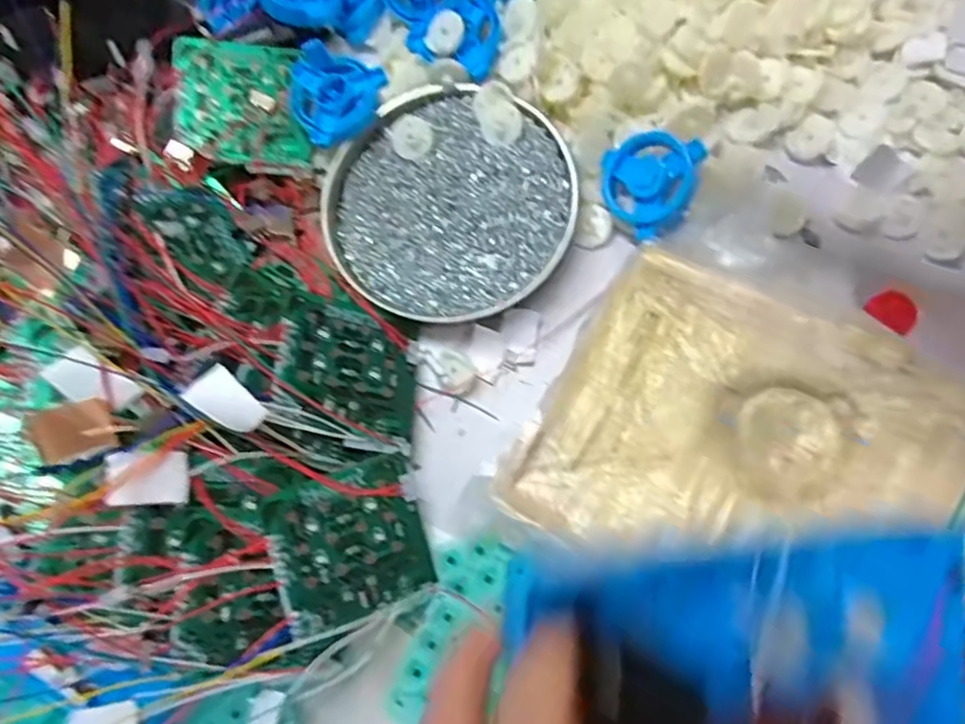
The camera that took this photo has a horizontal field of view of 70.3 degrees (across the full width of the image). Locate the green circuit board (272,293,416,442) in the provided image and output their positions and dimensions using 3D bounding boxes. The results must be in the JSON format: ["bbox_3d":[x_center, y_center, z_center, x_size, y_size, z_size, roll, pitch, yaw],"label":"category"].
[{"bbox_3d":[-0.064,0.002,0.346,0.073,0.004,0.057,23,64,-25],"label":"green circuit board"}]

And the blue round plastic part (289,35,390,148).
[{"bbox_3d":[-0.088,-0.150,0.386,0.054,0.024,0.050,-2,76,7],"label":"blue round plastic part"}]

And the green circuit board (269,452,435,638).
[{"bbox_3d":[-0.059,0.084,0.321,0.072,0.004,0.063,-15,89,-30],"label":"green circuit board"}]

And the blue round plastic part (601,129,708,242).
[{"bbox_3d":[0.087,-0.094,0.364,0.052,0.020,0.052,-2,87,29],"label":"blue round plastic part"}]

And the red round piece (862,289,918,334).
[{"bbox_3d":[0.207,-0.026,0.345,0.022,0.006,0.022,-2,76,7],"label":"red round piece"}]

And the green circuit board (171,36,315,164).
[{"bbox_3d":[-0.139,-0.149,0.392,0.070,0.007,0.072,-7,88,-14],"label":"green circuit board"}]

